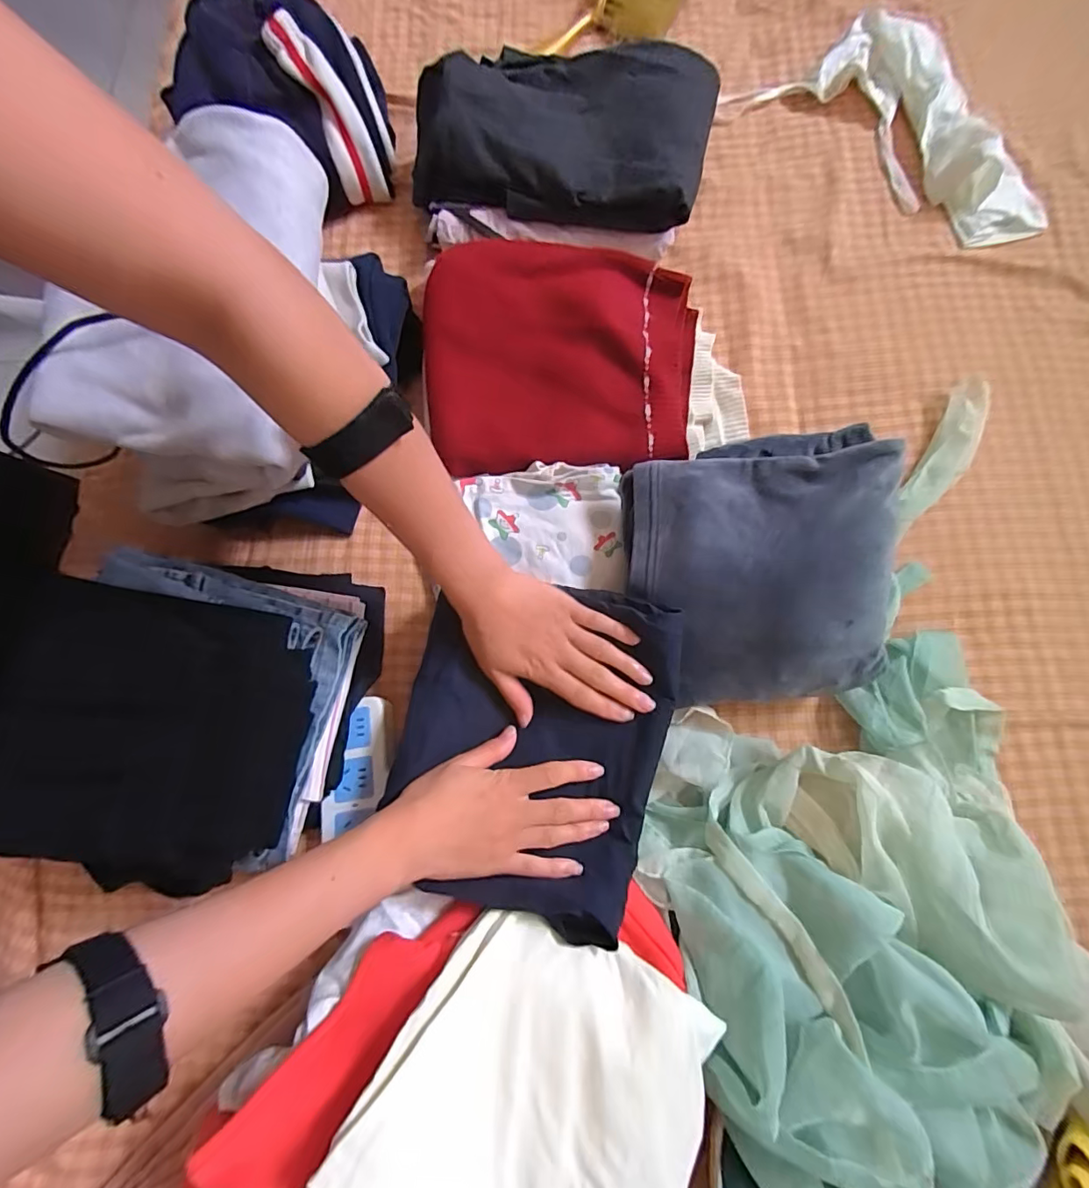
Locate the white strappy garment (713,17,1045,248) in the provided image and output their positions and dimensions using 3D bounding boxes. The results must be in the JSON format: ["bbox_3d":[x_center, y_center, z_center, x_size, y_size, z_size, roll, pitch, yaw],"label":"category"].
[{"bbox_3d":[0.414,-0.546,0.581,0.374,0.040,0.199,36,81,10],"label":"white strappy garment"}]

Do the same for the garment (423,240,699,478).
[{"bbox_3d":[0.015,-0.232,0.495,0.251,0.034,0.227,-2,77,3],"label":"garment"}]

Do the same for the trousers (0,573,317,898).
[{"bbox_3d":[-0.286,0.096,0.361,0.220,0.045,0.196,10,79,3],"label":"trousers"}]

